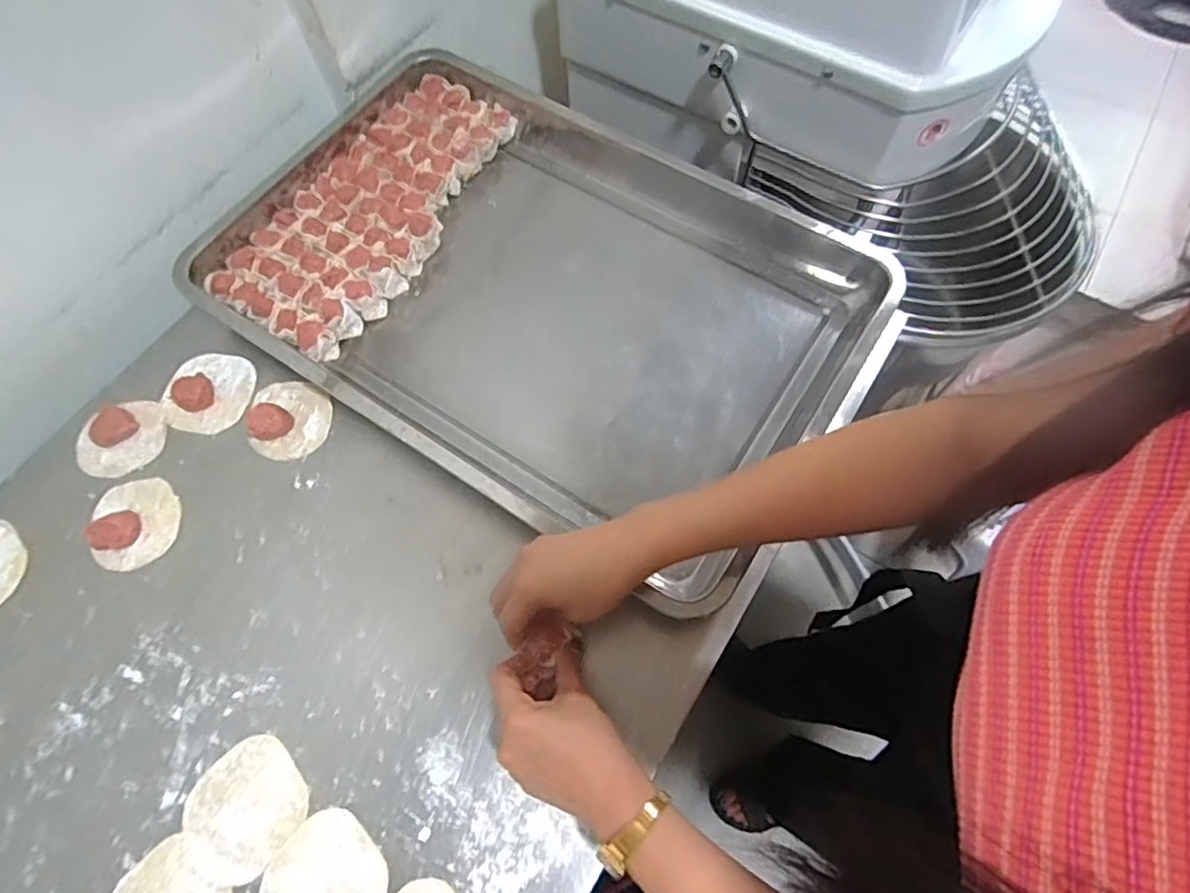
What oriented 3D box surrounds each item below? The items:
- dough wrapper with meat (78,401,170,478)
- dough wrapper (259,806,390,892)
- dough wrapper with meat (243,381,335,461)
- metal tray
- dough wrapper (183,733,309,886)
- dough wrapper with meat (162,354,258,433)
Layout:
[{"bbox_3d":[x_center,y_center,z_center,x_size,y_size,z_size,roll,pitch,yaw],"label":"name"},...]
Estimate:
[{"bbox_3d":[-0.431,-0.008,0.558,0.078,0.022,0.065,-42,71,-15],"label":"dough wrapper with meat"},{"bbox_3d":[-0.187,0.303,0.424,0.081,0.004,0.081,40,73,17],"label":"dough wrapper"},{"bbox_3d":[-0.280,-0.029,0.566,0.072,0.020,0.079,-9,66,-2],"label":"dough wrapper with meat"},{"bbox_3d":[-0.062,-0.155,0.598,0.603,0.049,0.388,31,70,14],"label":"metal tray"},{"bbox_3d":[-0.252,0.260,0.444,0.080,0.004,0.079,-38,70,-14],"label":"dough wrapper"},{"bbox_3d":[-0.364,-0.055,0.578,0.078,0.020,0.082,-1,66,2],"label":"dough wrapper with meat"}]

